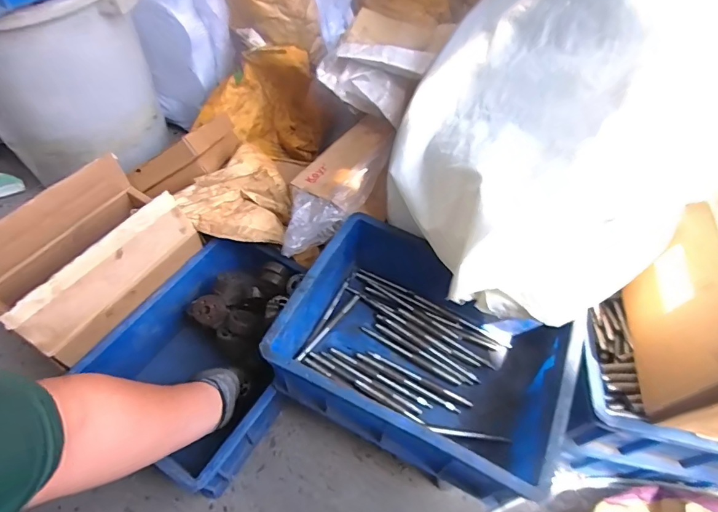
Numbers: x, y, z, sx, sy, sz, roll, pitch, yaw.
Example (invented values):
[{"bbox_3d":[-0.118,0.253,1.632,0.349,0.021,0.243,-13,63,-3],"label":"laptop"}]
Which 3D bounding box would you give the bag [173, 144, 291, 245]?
[{"bbox_3d":[-0.229,-0.100,0.832,0.198,0.077,0.187,-35,64,-25],"label":"bag"}]

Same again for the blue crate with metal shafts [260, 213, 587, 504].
[{"bbox_3d":[0.103,0.141,0.673,0.405,0.146,0.305,24,57,12],"label":"blue crate with metal shafts"}]

